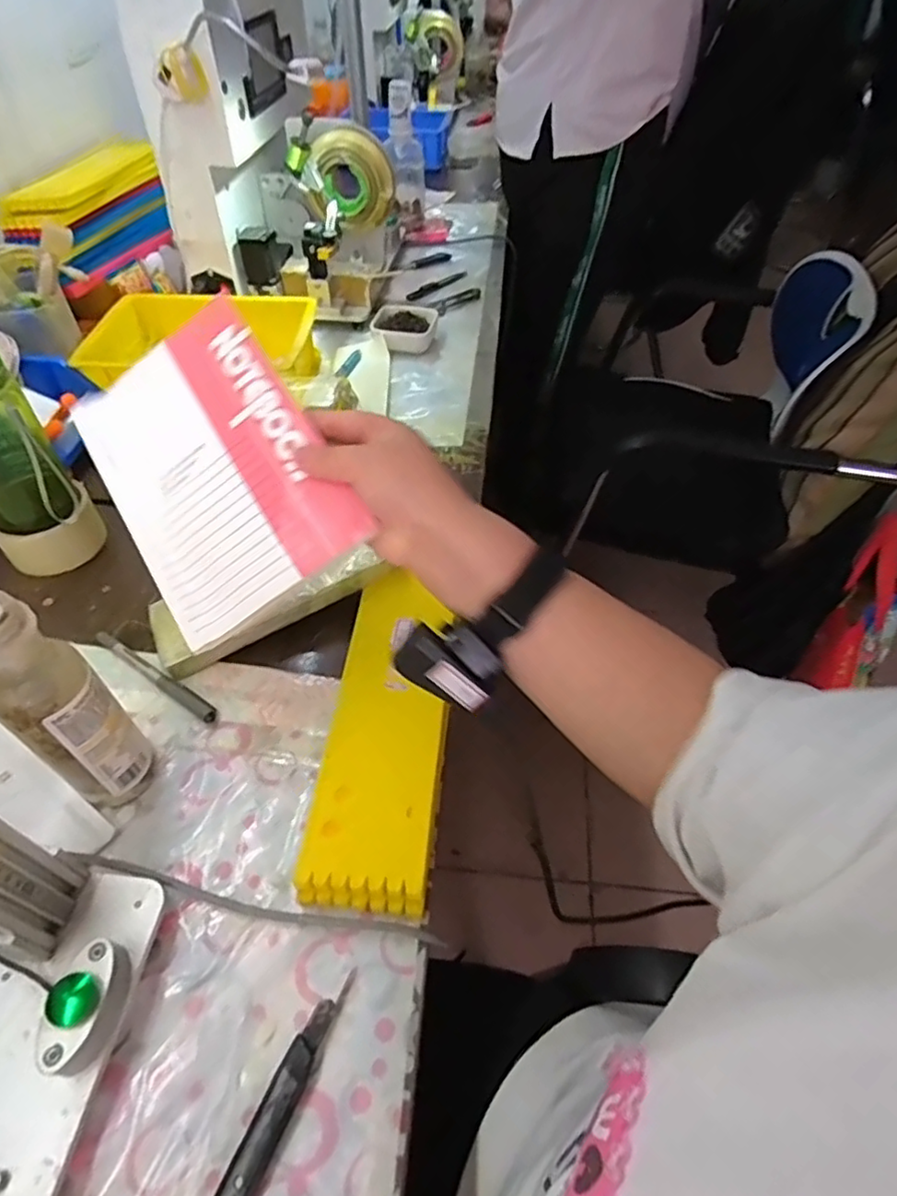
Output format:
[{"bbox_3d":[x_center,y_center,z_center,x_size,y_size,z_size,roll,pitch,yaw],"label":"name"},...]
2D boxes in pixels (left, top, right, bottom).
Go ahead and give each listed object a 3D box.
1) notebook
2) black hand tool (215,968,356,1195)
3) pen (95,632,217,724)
[{"bbox_3d":[-0.152,-0.085,0.394,0.135,0.012,0.192,-34,77,4],"label":"notebook"},{"bbox_3d":[-0.097,0.279,0.315,0.019,0.014,0.158,19,52,15],"label":"black hand tool"},{"bbox_3d":[-0.236,0.061,0.491,0.133,0.013,0.013,26,54,20],"label":"pen"}]

